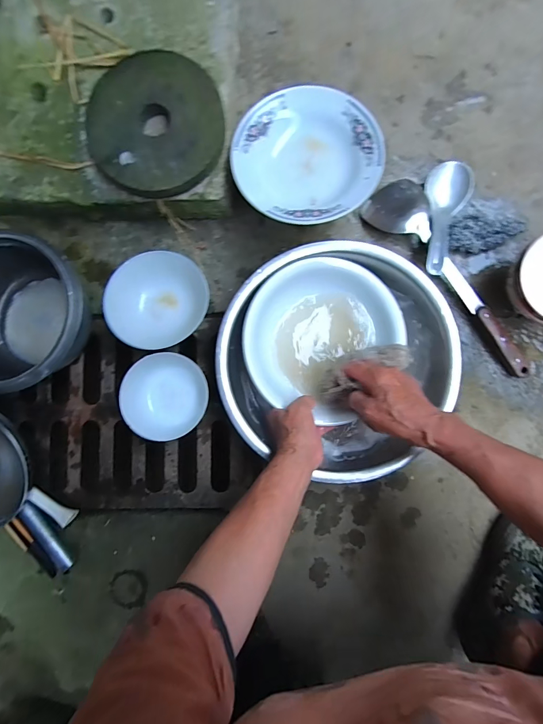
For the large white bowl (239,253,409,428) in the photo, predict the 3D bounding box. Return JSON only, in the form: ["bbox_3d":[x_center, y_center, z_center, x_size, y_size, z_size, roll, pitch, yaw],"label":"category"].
[{"bbox_3d":[0.069,-0.038,0.499,0.197,0.067,0.216,0,87,2],"label":"large white bowl"}]

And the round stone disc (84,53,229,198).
[{"bbox_3d":[-0.163,-0.333,0.504,0.186,0.029,0.191,0,87,2],"label":"round stone disc"}]

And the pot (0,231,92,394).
[{"bbox_3d":[-0.368,-0.069,0.526,0.203,0.105,0.204,0,87,2],"label":"pot"}]

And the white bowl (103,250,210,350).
[{"bbox_3d":[-0.169,-0.097,0.545,0.145,0.061,0.144,0,87,2],"label":"white bowl"}]

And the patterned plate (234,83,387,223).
[{"bbox_3d":[0.048,-0.277,0.481,0.194,0.034,0.190,0,87,2],"label":"patterned plate"}]

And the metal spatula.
[{"bbox_3d":[0.291,-0.142,0.547,0.090,0.025,0.354,-42,87,-1],"label":"metal spatula"}]

